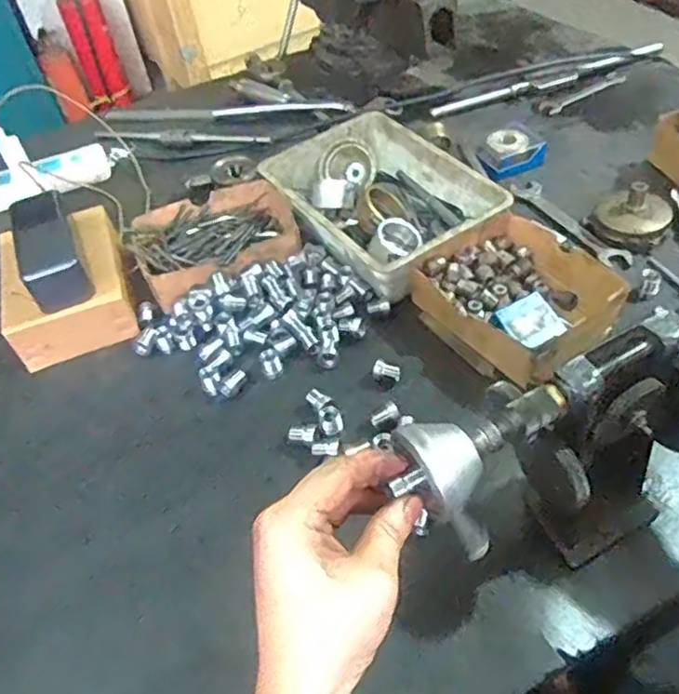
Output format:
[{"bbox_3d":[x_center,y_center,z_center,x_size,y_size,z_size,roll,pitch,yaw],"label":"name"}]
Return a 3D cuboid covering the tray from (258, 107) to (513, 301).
[{"bbox_3d":[0.041,-0.161,0.703,0.165,0.075,0.247,-30,51,-19],"label":"tray"}]

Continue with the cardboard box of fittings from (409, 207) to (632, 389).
[{"bbox_3d":[0.168,-0.052,0.609,0.148,0.056,0.189,-31,51,-20],"label":"cardboard box of fittings"}]

